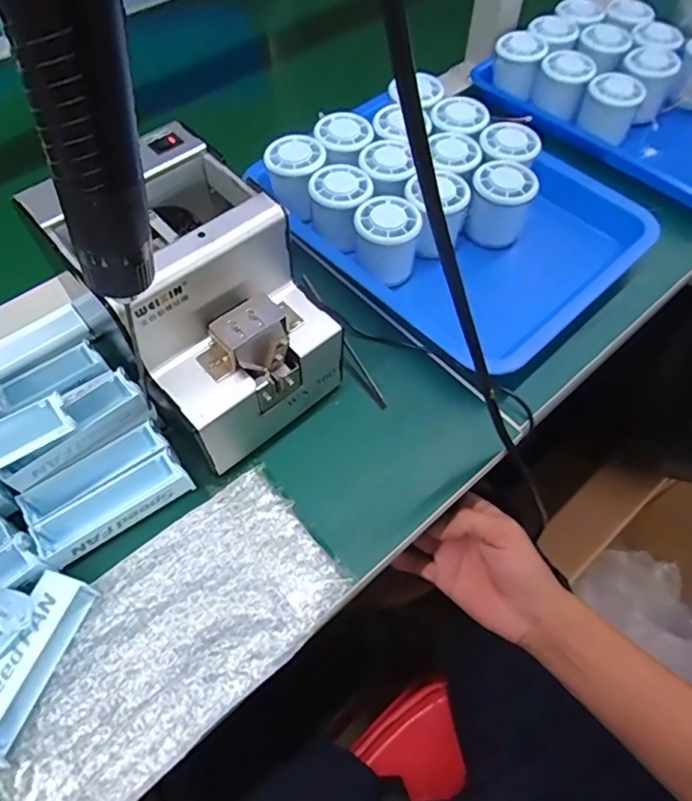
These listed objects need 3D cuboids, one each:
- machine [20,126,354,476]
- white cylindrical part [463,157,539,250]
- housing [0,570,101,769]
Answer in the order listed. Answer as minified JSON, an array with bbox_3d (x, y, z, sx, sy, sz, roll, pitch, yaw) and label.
[{"bbox_3d":[-0.104,-0.068,0.389,0.132,0.148,0.174,-36,66,-20],"label":"machine"},{"bbox_3d":[0.144,-0.184,0.512,0.053,0.064,0.048,11,60,6],"label":"white cylindrical part"},{"bbox_3d":[-0.191,0.155,0.322,0.029,0.029,0.099,17,61,9],"label":"housing"}]

